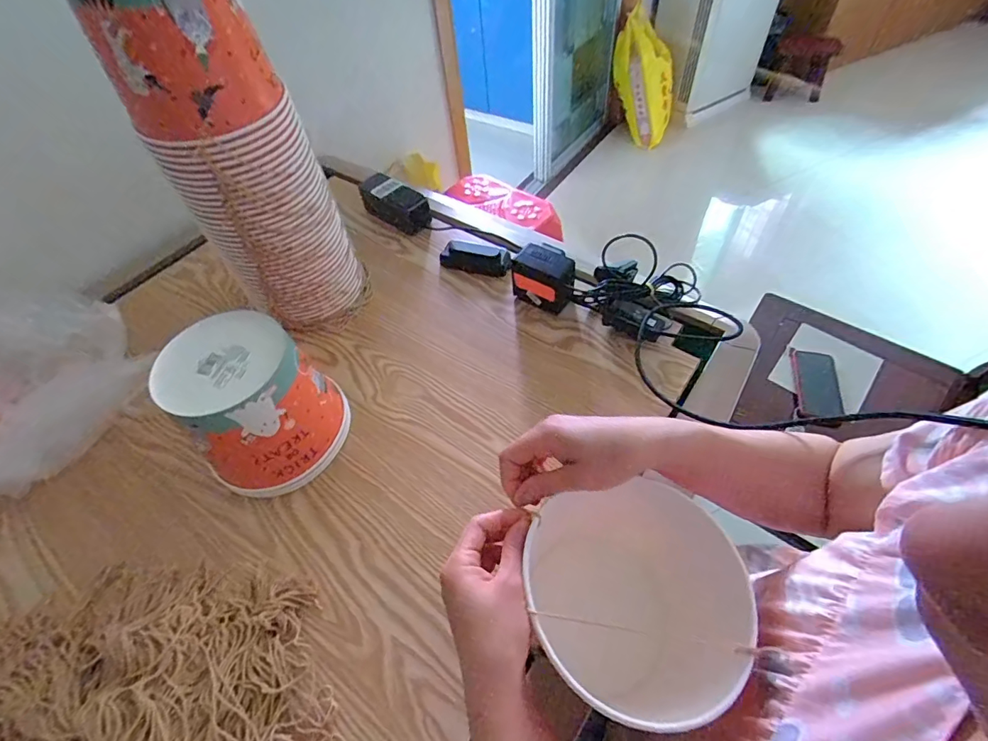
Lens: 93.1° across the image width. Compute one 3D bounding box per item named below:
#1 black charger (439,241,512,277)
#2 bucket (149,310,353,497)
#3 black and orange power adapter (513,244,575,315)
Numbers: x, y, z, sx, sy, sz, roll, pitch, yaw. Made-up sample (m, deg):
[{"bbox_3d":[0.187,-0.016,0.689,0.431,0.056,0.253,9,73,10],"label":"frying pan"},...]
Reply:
[{"bbox_3d":[-0.027,-0.175,0.727,0.115,0.038,0.035,14,56,14],"label":"black charger"},{"bbox_3d":[-0.253,0.033,0.515,0.142,0.149,0.137,-2,53,3],"label":"bucket"},{"bbox_3d":[0.072,-0.126,0.652,0.085,0.082,0.053,22,58,20],"label":"black and orange power adapter"}]

